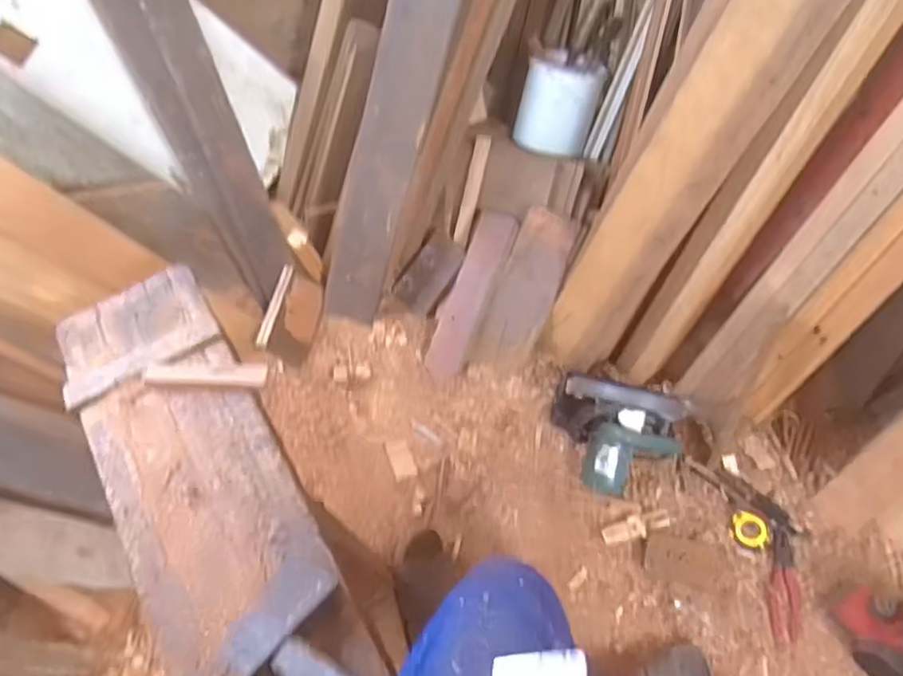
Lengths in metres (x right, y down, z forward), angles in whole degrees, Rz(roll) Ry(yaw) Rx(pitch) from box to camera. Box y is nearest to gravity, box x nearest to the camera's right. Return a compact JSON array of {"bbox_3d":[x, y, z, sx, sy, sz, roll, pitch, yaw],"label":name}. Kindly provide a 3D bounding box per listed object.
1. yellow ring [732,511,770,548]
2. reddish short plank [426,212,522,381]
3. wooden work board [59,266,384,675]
[{"bbox_3d":[0.569,0.364,1.215,0.065,0.020,0.065,-2,79,11],"label":"yellow ring"},{"bbox_3d":[0.039,-0.095,1.404,0.096,0.033,0.370,24,97,15],"label":"reddish short plank"},{"bbox_3d":[-0.264,0.170,0.692,0.195,0.033,0.658,-30,60,-14],"label":"wooden work board"}]

